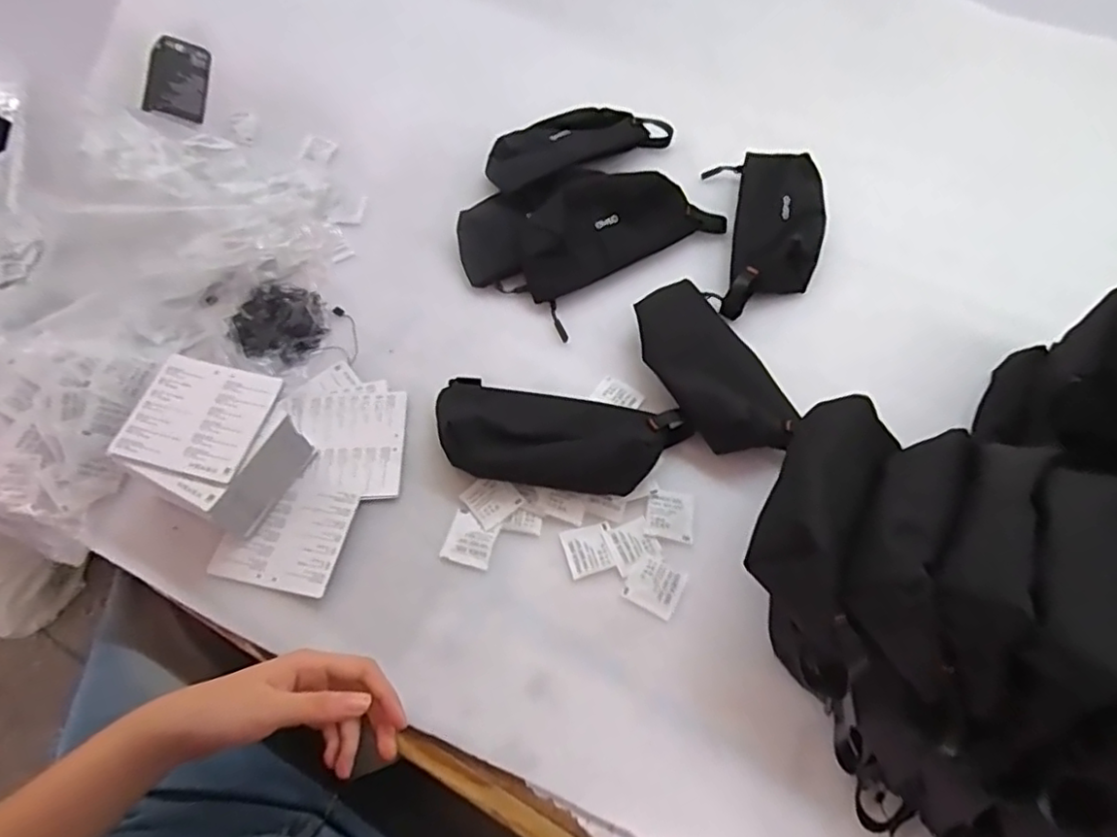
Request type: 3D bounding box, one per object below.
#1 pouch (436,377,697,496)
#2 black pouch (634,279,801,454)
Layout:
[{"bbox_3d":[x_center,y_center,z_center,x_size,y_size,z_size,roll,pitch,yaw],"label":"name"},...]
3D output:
[{"bbox_3d":[-0.002,0.013,0.527,0.216,0.046,0.096,12,64,6],"label":"pouch"},{"bbox_3d":[0.136,-0.050,0.568,0.111,0.038,0.195,-27,66,-14],"label":"black pouch"}]

